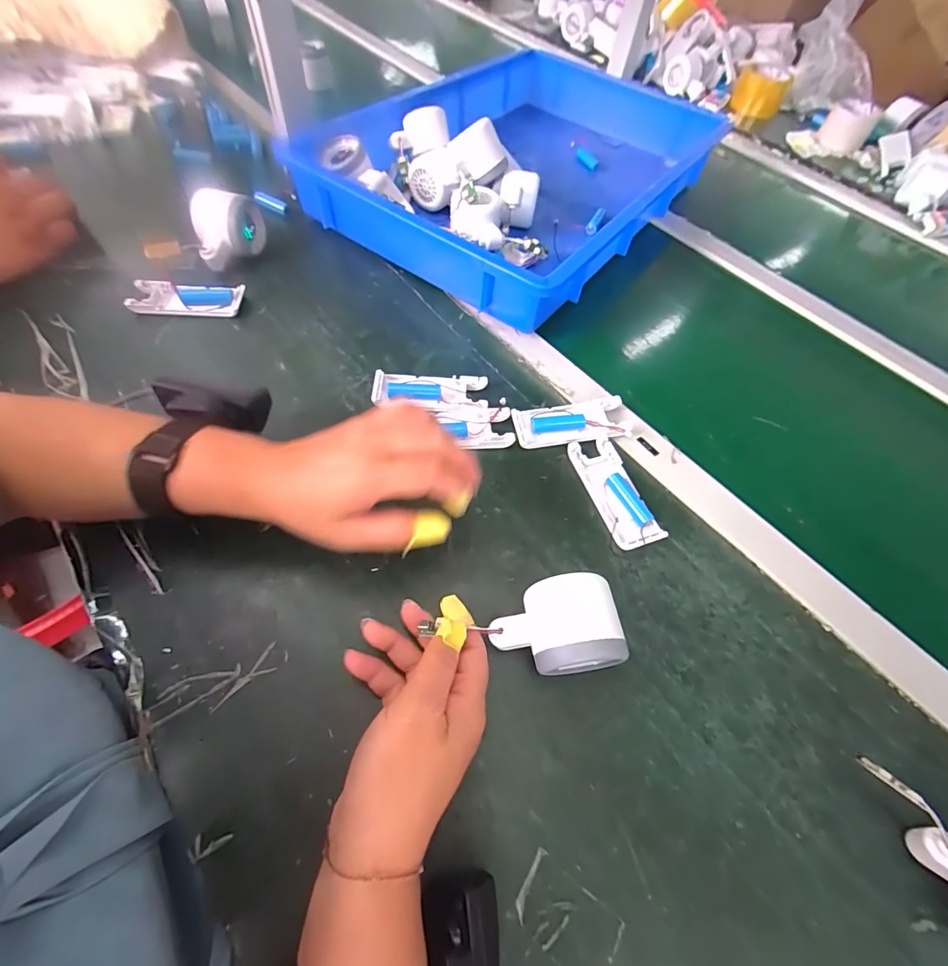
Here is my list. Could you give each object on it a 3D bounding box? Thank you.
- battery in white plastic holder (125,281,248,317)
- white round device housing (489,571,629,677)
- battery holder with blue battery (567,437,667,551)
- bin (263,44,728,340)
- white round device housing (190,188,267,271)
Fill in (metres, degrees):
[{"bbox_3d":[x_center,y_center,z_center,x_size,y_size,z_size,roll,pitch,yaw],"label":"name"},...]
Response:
[{"bbox_3d":[-0.294,-0.191,0.443,0.104,0.019,0.037,-4,61,-7],"label":"battery in white plastic holder"},{"bbox_3d":[0.052,0.099,0.283,0.076,0.056,0.057,-10,62,-11],"label":"white round device housing"},{"bbox_3d":[0.119,0.007,0.366,0.042,0.014,0.101,-15,63,-14],"label":"battery holder with blue battery"},{"bbox_3d":[0.079,-0.427,0.566,0.363,0.082,0.542,35,63,14],"label":"bin"},{"bbox_3d":[-0.273,-0.280,0.466,0.045,0.064,0.080,35,64,24],"label":"white round device housing"}]

